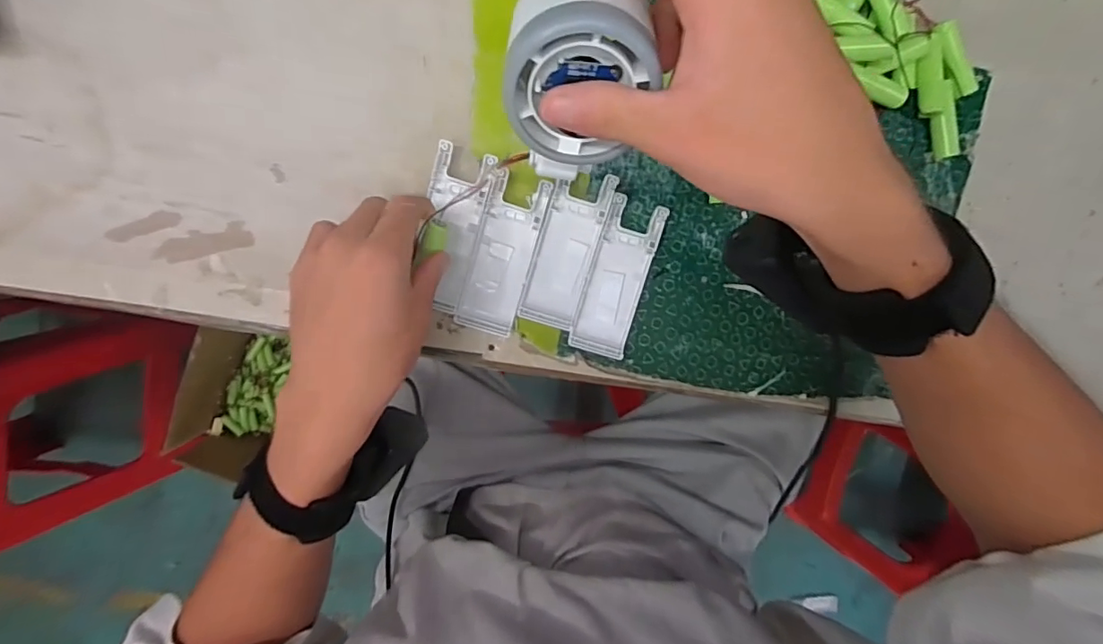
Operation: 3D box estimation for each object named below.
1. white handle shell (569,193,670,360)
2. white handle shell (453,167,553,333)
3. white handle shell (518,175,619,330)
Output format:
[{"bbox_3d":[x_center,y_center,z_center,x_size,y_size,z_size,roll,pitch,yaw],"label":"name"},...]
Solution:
[{"bbox_3d":[0.045,-0.029,0.358,0.038,0.009,0.104,16,99,-4],"label":"white handle shell"},{"bbox_3d":[-0.033,-0.044,0.352,0.039,0.009,0.103,16,99,-4],"label":"white handle shell"},{"bbox_3d":[0.010,-0.048,0.354,0.039,0.008,0.100,16,99,-4],"label":"white handle shell"}]

